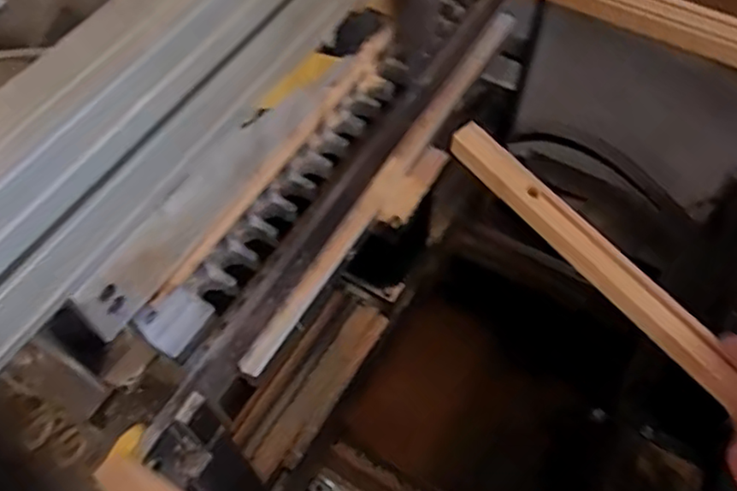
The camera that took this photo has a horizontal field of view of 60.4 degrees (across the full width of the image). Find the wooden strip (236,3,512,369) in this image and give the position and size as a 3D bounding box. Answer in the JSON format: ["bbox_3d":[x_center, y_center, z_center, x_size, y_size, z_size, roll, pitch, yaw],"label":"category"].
[{"bbox_3d":[0.042,-0.104,0.822,0.026,0.036,0.648,28,61,15],"label":"wooden strip"}]

